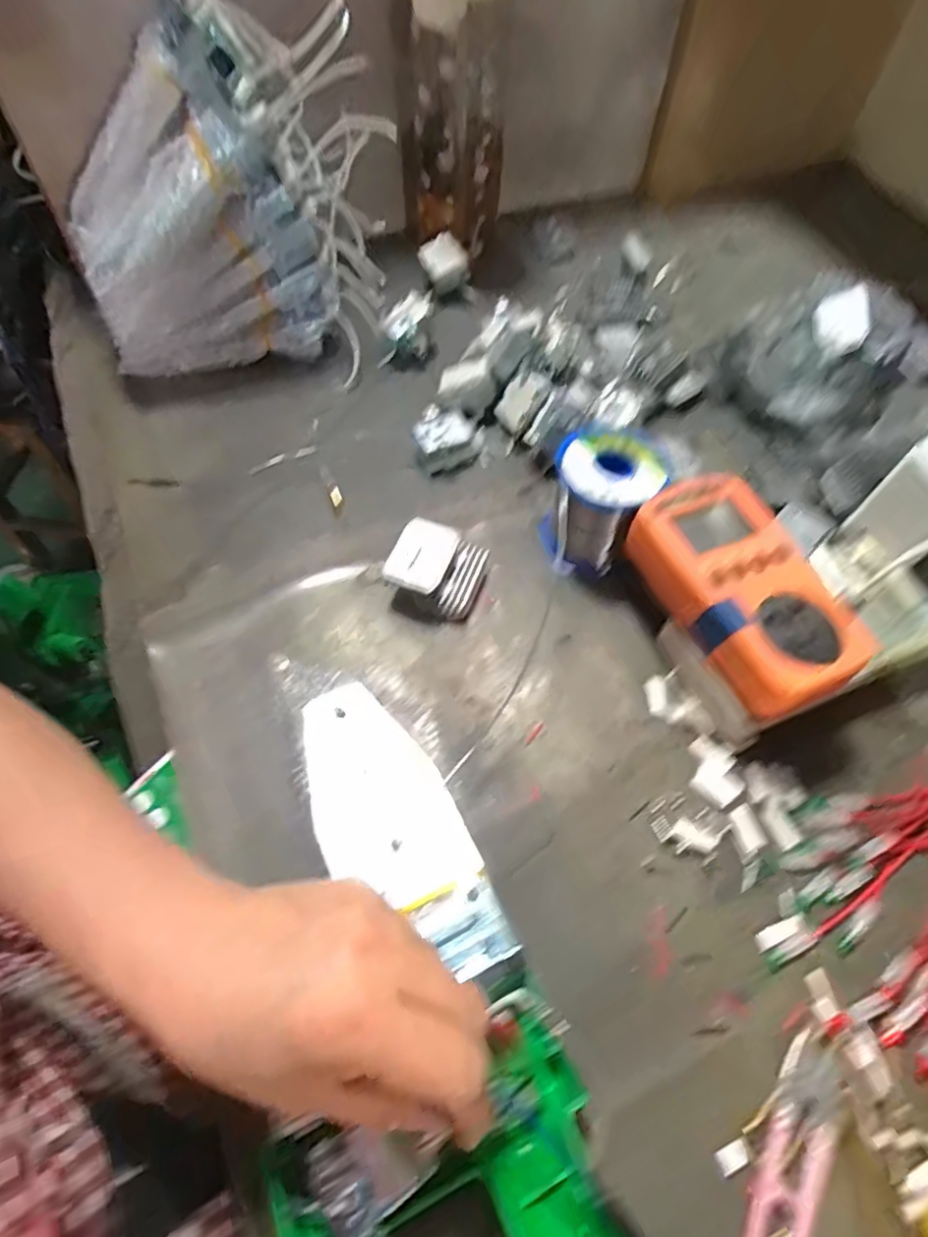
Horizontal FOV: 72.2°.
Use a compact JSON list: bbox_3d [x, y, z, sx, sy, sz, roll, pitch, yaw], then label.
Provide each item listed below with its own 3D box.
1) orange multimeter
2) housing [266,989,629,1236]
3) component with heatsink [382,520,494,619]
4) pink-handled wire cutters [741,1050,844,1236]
[{"bbox_3d":[0.147,-0.017,0.333,0.070,0.033,0.128,-22,62,-14],"label":"orange multimeter"},{"bbox_3d":[0.009,0.228,0.214,0.115,0.022,0.138,-23,62,-15],"label":"housing"},{"bbox_3d":[-0.016,-0.031,0.382,0.052,0.032,0.048,16,60,8],"label":"component with heatsink"},{"bbox_3d":[0.128,0.219,0.247,0.025,0.011,0.092,28,62,15],"label":"pink-handled wire cutters"}]

